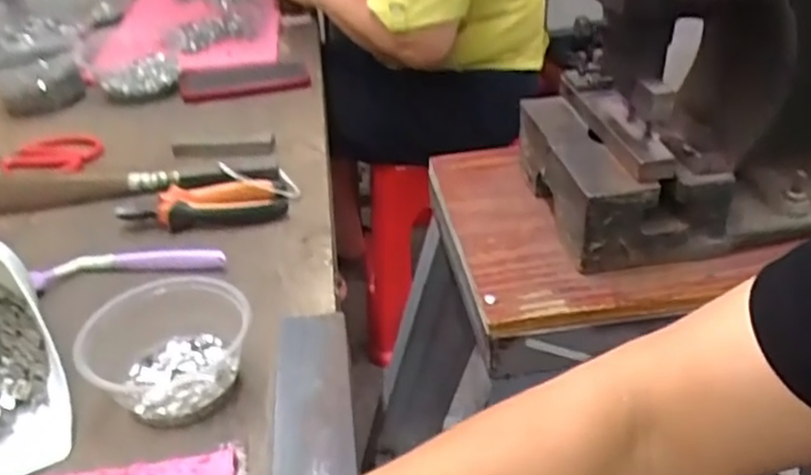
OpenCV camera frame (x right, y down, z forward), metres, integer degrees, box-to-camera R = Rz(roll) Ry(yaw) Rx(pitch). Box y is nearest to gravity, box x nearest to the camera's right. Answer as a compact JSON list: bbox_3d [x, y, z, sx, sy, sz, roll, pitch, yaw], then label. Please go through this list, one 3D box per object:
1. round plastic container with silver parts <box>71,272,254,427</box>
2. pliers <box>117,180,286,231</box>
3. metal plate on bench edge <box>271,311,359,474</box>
[{"bbox_3d":[-0.158,0.071,0.468,0.096,0.052,0.092,-3,33,2],"label":"round plastic container with silver parts"},{"bbox_3d":[-0.187,-0.029,0.648,0.149,0.027,0.048,-12,34,-11],"label":"pliers"},{"bbox_3d":[-0.055,0.129,0.417,0.050,0.014,0.244,-7,33,-4],"label":"metal plate on bench edge"}]

